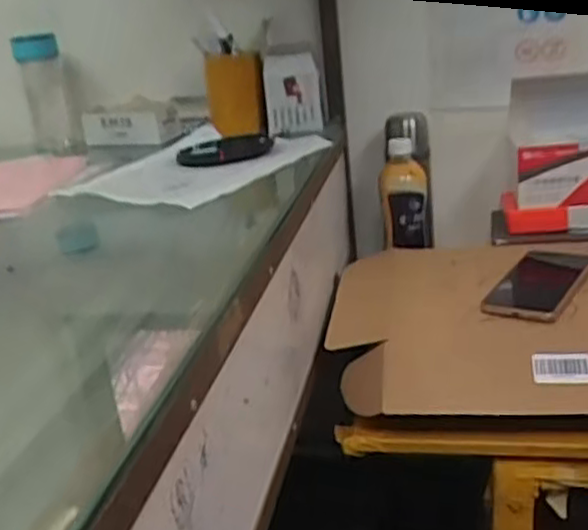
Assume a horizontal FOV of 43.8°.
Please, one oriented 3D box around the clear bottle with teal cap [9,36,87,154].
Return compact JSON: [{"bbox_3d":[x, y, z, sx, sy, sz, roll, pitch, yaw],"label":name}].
[{"bbox_3d":[-0.369,-0.254,1.101,0.070,0.175,0.055,-12,21,-16],"label":"clear bottle with teal cap"}]

